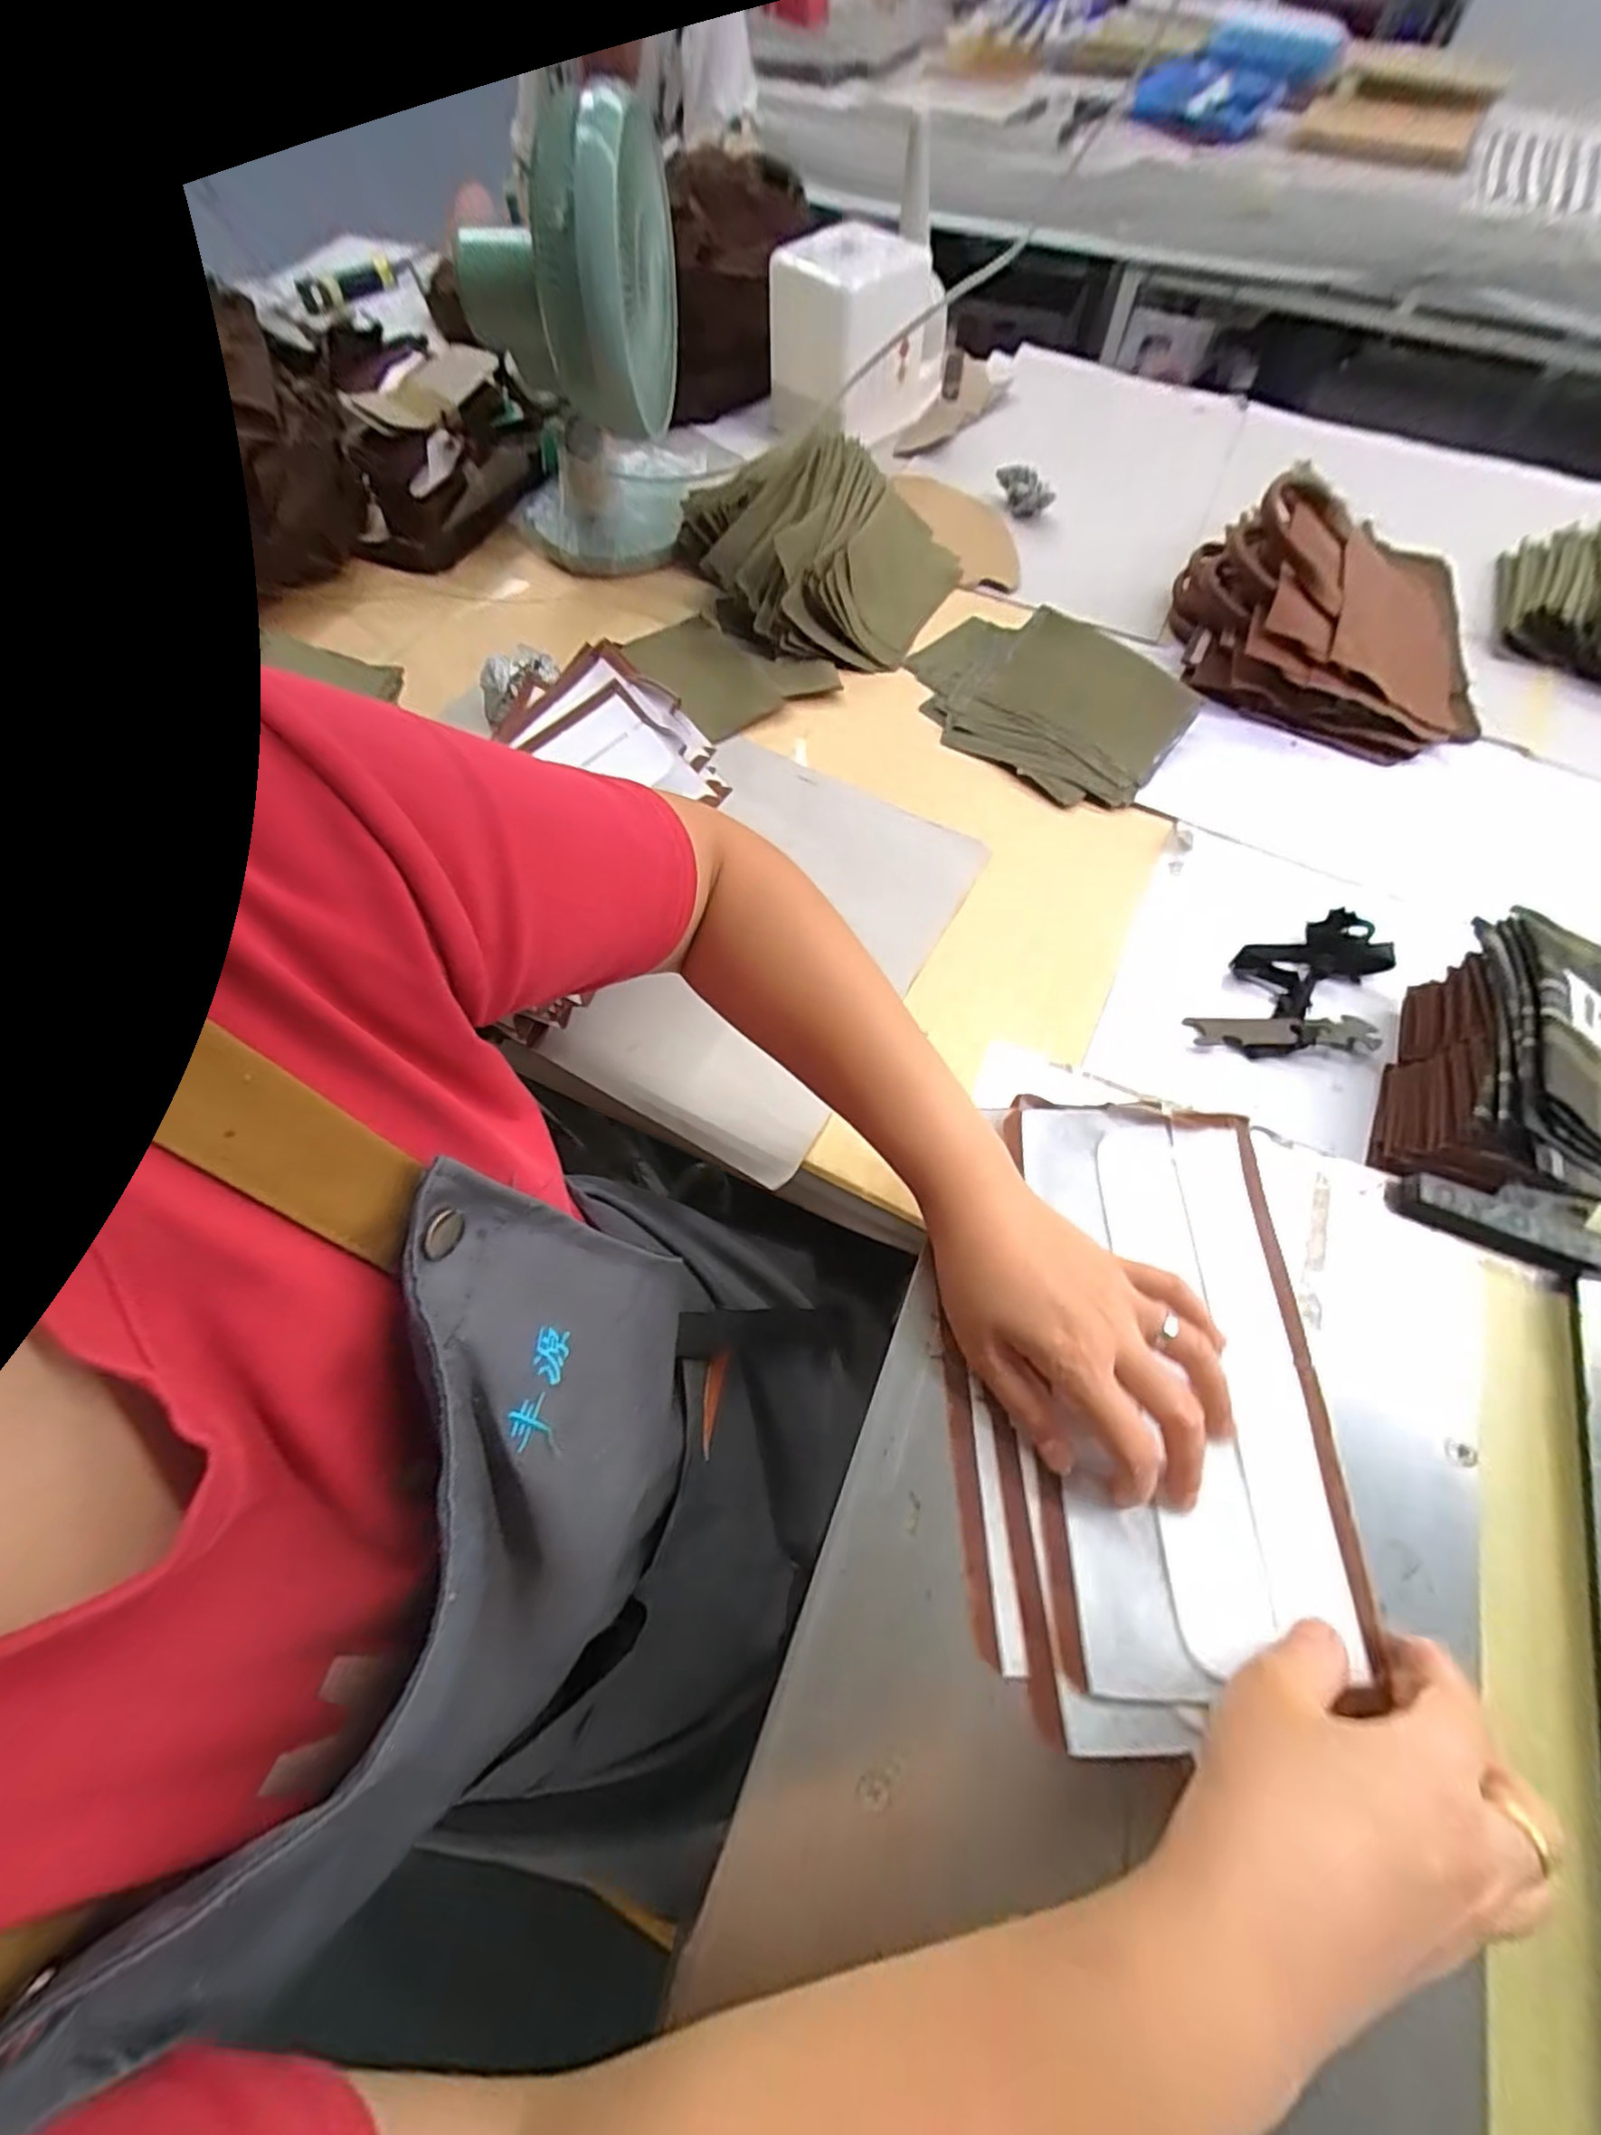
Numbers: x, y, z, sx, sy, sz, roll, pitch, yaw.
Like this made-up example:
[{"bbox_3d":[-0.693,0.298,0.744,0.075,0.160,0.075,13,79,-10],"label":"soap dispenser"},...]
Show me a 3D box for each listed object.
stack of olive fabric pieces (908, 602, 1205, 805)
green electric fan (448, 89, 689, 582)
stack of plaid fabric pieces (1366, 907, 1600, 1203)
[{"bbox_3d":[0.229,-0.365,0.667,0.273,0.050,0.186,37,70,16],"label":"stack of olive fabric pieces"},{"bbox_3d":[-0.230,-0.750,0.708,0.194,0.285,0.248,-5,64,-2],"label":"green electric fan"},{"bbox_3d":[0.489,0.019,0.435,0.165,0.122,0.231,28,68,13],"label":"stack of plaid fabric pieces"}]

